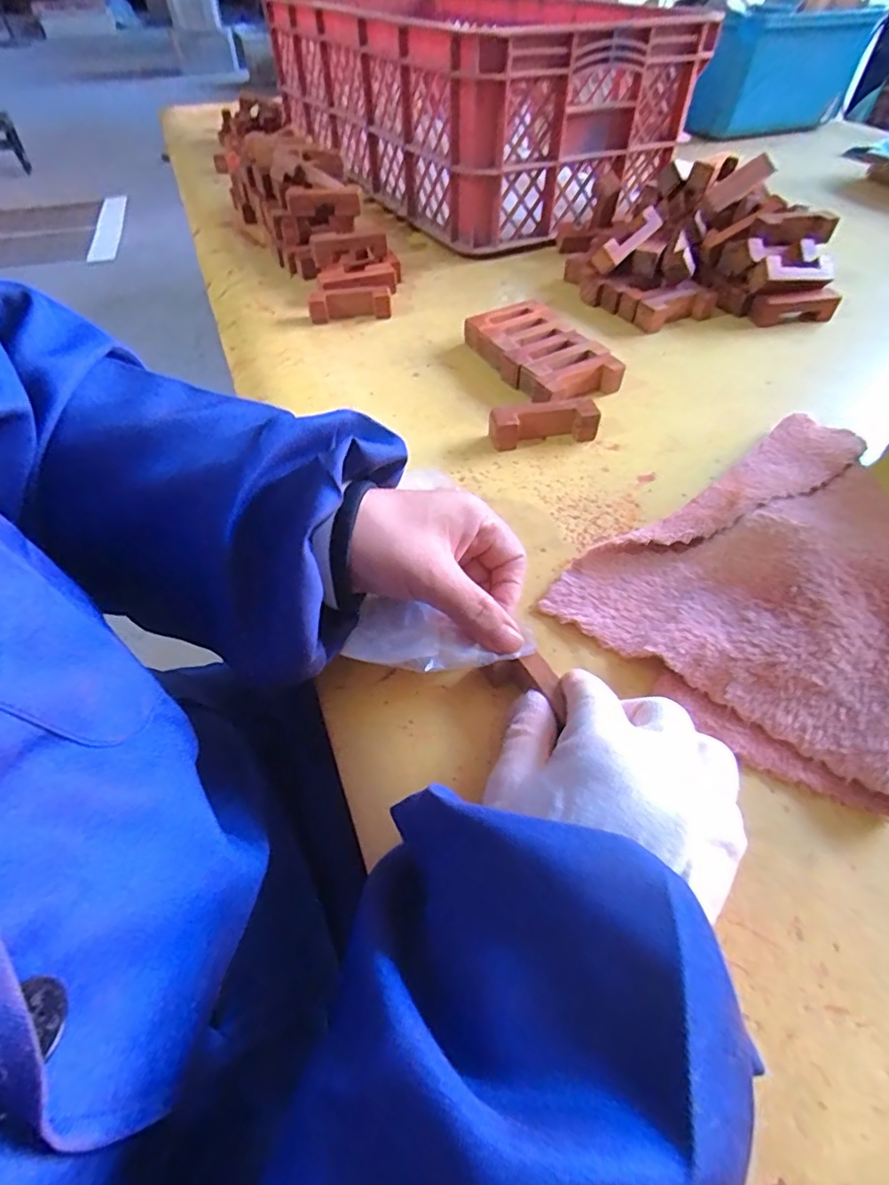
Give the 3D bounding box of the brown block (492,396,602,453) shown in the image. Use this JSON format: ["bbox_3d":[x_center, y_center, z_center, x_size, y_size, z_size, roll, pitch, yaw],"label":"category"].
[{"bbox_3d":[0.071,-0.123,0.392,0.075,0.027,0.023,-8,51,-6],"label":"brown block"}]

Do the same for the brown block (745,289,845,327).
[{"bbox_3d":[0.325,-0.263,0.503,0.075,0.030,0.014,2,51,2],"label":"brown block"}]

